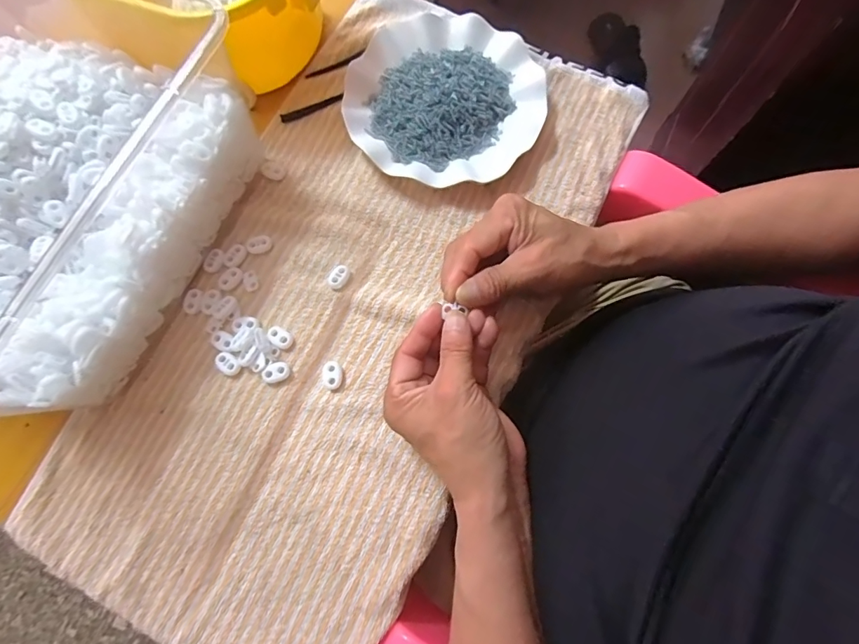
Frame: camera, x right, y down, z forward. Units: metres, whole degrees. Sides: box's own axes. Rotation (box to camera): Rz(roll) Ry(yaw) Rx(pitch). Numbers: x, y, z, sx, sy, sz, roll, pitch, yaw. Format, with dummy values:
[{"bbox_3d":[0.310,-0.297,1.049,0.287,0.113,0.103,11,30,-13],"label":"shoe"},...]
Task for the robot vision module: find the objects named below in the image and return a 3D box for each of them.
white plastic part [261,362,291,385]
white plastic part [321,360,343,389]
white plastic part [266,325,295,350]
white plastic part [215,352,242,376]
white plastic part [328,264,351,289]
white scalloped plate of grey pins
[{"bbox_3d":[-0.125,0.041,0.355,0.022,0.006,0.016,-18,75,-3],"label":"white plastic part"},{"bbox_3d":[-0.079,0.043,0.354,0.015,0.006,0.022,-9,74,-1],"label":"white plastic part"},{"bbox_3d":[-0.125,0.013,0.363,0.022,0.007,0.015,28,77,9],"label":"white plastic part"},{"bbox_3d":[-0.165,0.034,0.357,0.023,0.006,0.014,41,79,11],"label":"white plastic part"},{"bbox_3d":[-0.078,-0.039,0.375,0.016,0.007,0.022,40,79,11],"label":"white plastic part"},{"bbox_3d":[0.014,-0.208,0.407,0.178,0.025,0.175,0,74,1],"label":"white scalloped plate of grey pins"}]

